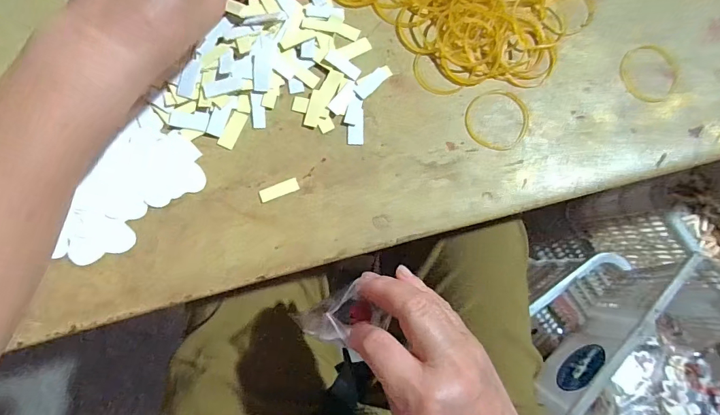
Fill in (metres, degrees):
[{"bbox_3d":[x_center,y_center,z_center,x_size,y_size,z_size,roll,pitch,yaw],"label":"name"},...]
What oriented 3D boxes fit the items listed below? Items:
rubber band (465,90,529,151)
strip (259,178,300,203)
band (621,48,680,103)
[{"bbox_3d":[0.107,-0.069,0.308,0.049,0.004,0.048,3,83,-4],"label":"rubber band"},{"bbox_3d":[-0.059,-0.013,0.291,0.029,0.004,0.009,-23,85,-7],"label":"strip"},{"bbox_3d":[0.234,-0.108,0.319,0.046,0.004,0.047,0,83,-4],"label":"band"}]

